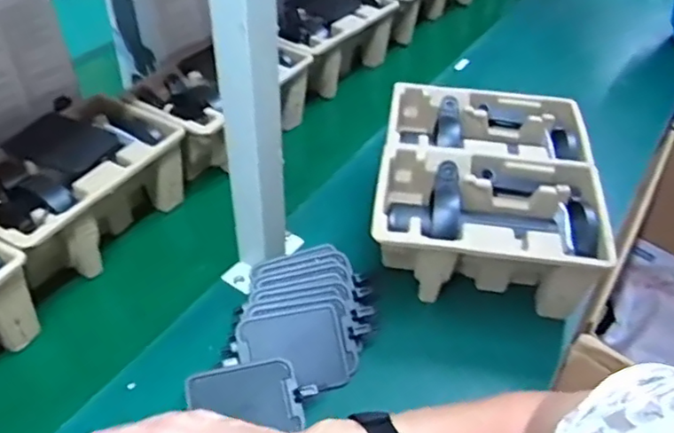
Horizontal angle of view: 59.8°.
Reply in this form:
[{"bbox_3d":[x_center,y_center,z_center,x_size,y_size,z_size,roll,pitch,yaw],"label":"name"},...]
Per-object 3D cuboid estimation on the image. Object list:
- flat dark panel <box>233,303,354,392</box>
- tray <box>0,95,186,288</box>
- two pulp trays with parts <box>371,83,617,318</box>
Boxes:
[{"bbox_3d":[-0.041,0.129,0.559,0.098,0.011,0.078,-9,76,-10],"label":"flat dark panel"},{"bbox_3d":[-0.286,-0.026,0.655,0.142,0.107,0.220,20,48,21],"label":"tray"},{"bbox_3d":[0.163,-0.028,0.665,0.219,0.110,0.267,5,44,7],"label":"two pulp trays with parts"}]

